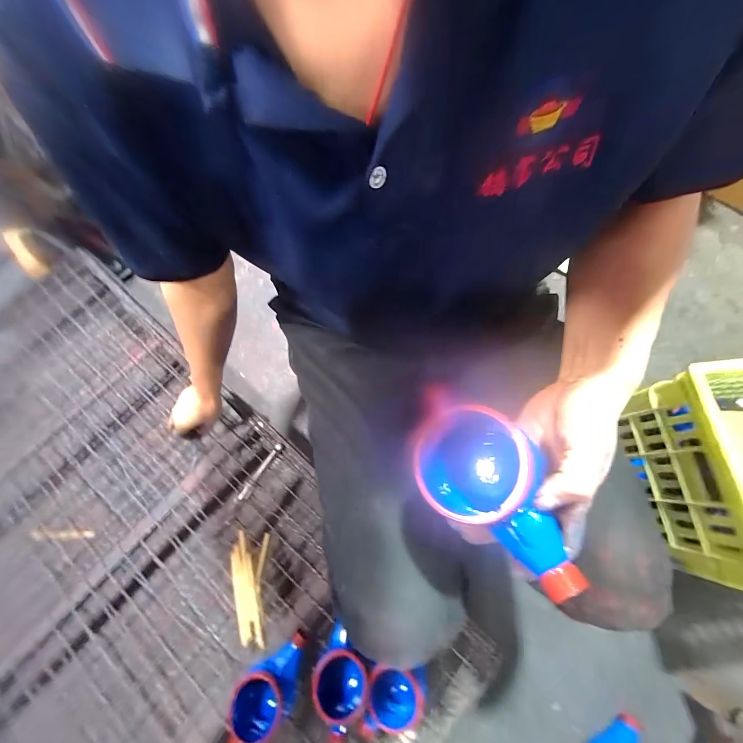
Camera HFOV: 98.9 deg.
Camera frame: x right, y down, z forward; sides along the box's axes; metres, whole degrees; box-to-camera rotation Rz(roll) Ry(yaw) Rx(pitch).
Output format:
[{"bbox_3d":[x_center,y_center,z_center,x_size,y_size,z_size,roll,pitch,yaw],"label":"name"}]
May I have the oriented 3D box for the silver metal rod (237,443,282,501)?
[{"bbox_3d":[-0.217,0.195,0.617,0.012,0.019,0.123,34,75,9],"label":"silver metal rod"}]

